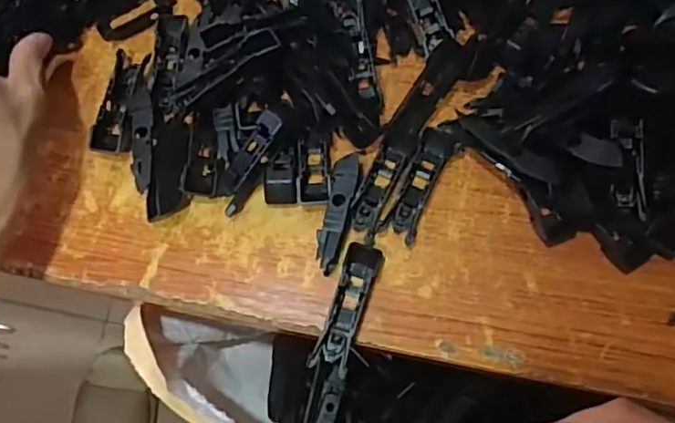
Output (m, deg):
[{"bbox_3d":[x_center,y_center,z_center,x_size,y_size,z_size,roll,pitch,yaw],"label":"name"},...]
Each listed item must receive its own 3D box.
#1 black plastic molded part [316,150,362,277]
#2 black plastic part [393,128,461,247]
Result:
[{"bbox_3d":[0.000,0.001,0.320,0.015,0.016,0.064,16,75,6],"label":"black plastic molded part"},{"bbox_3d":[0.049,-0.016,0.327,0.020,0.011,0.069,22,76,7],"label":"black plastic part"}]

